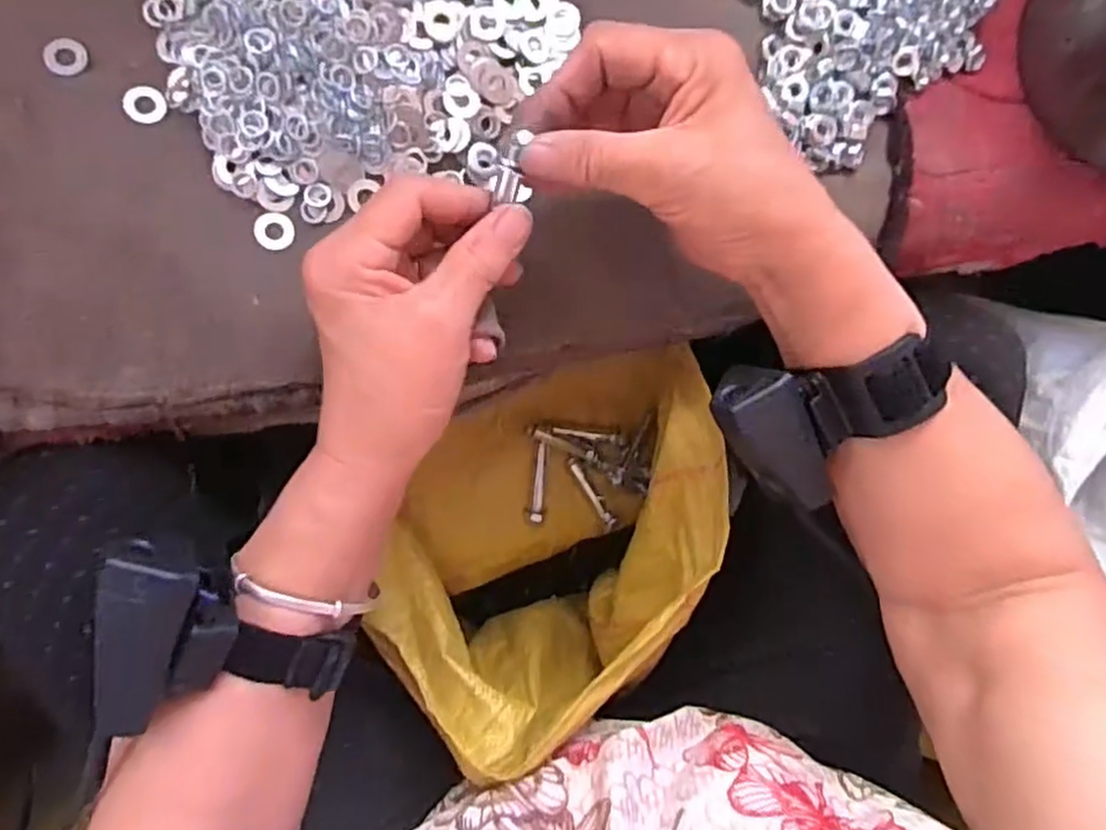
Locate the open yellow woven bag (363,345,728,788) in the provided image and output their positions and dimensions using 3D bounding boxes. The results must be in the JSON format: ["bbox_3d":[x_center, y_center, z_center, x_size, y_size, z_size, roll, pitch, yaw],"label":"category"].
[{"bbox_3d":[-0.003,0.071,0.447,0.179,0.147,0.232,27,86,-8],"label":"open yellow woven bag"}]

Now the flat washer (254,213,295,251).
[{"bbox_3d":[-0.127,-0.084,0.326,0.017,0.004,0.017,0,90,-9],"label":"flat washer"}]

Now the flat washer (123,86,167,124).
[{"bbox_3d":[-0.180,-0.137,0.315,0.017,0.004,0.017,0,90,-9],"label":"flat washer"}]

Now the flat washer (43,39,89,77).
[{"bbox_3d":[-0.210,-0.155,0.311,0.017,0.004,0.017,3,79,-19],"label":"flat washer"}]

